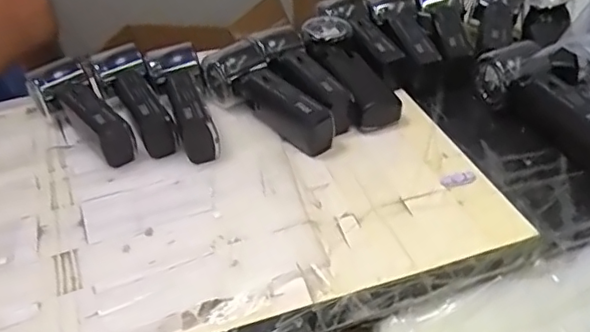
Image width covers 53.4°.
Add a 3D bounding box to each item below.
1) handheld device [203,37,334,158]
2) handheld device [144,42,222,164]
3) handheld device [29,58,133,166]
[{"bbox_3d":[-0.028,-0.065,0.571,0.064,0.051,0.153,-24,42,-22],"label":"handheld device"},{"bbox_3d":[-0.109,-0.063,0.573,0.052,0.051,0.146,-14,39,-11],"label":"handheld device"},{"bbox_3d":[-0.206,-0.051,0.570,0.056,0.052,0.142,-28,43,-26],"label":"handheld device"}]

